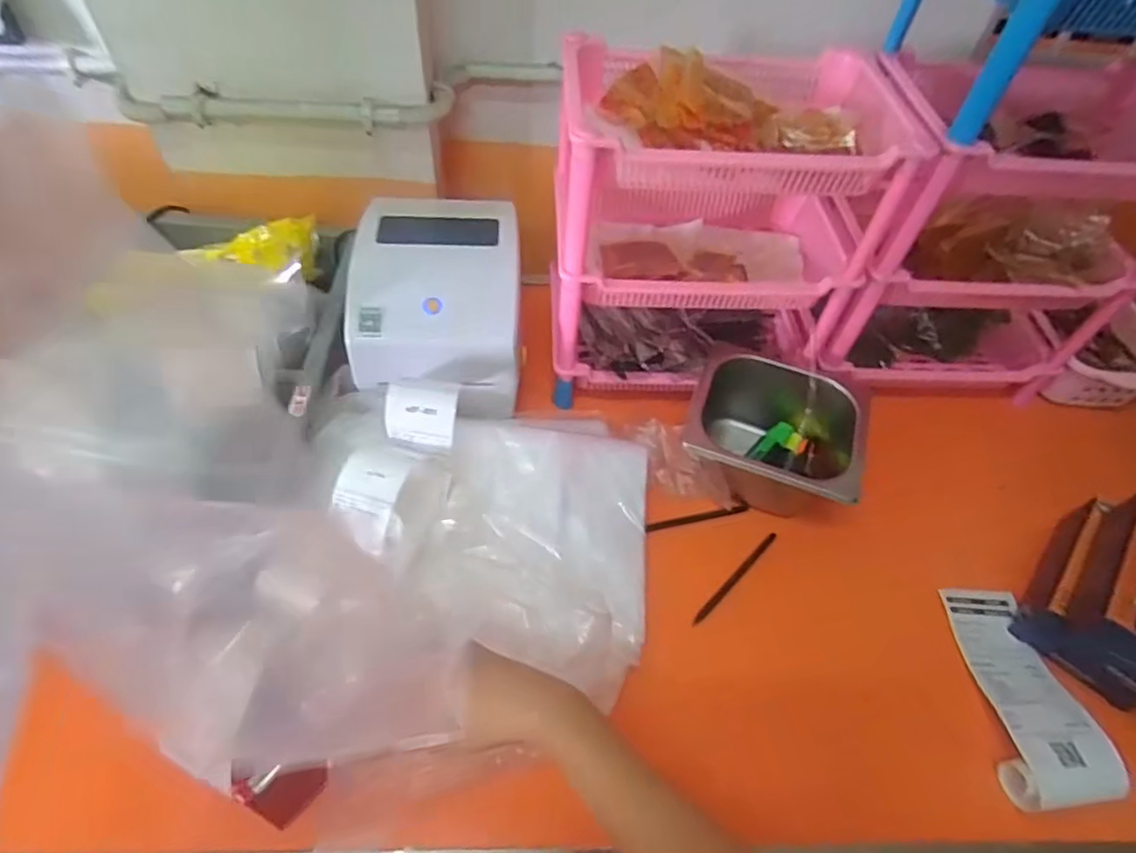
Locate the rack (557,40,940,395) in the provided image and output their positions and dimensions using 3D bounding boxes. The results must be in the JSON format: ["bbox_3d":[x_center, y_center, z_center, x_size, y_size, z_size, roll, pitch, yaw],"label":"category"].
[{"bbox_3d":[0.144,-0.206,0.666,0.310,0.290,0.196,-2,53,-6],"label":"rack"}]

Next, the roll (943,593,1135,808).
[{"bbox_3d":[0.416,0.236,0.574,0.083,0.053,0.201,6,52,0],"label":"roll"}]

